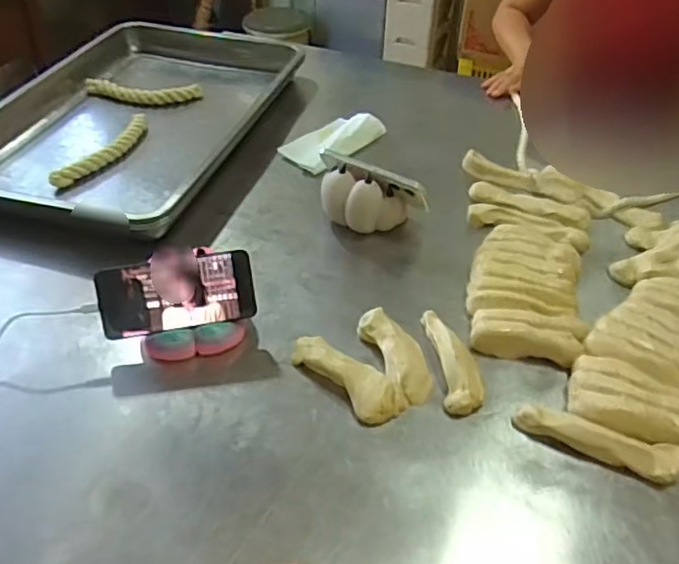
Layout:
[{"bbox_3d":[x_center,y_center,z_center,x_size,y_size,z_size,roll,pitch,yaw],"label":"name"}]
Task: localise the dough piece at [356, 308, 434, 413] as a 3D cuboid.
[{"bbox_3d":[0.063,0.080,0.652,0.050,0.023,0.127,-13,43,-13],"label":"dough piece"}]

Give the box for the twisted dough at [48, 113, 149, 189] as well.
[{"bbox_3d":[-0.378,-0.210,0.961,0.035,0.026,0.208,18,45,20],"label":"twisted dough"}]

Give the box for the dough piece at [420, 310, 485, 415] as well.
[{"bbox_3d":[0.124,0.080,0.652,0.043,0.023,0.142,-4,42,-4],"label":"dough piece"}]

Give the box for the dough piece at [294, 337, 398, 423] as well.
[{"bbox_3d":[0.005,0.097,0.628,0.044,0.030,0.129,-34,51,-31],"label":"dough piece"}]

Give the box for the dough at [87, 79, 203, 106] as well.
[{"bbox_3d":[-0.372,-0.356,1.122,0.220,0.029,0.059,7,43,6],"label":"dough"}]

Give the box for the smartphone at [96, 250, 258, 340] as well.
[{"bbox_3d":[-0.178,0.013,0.660,0.162,0.077,0.013,-9,12,-9],"label":"smartphone"}]

